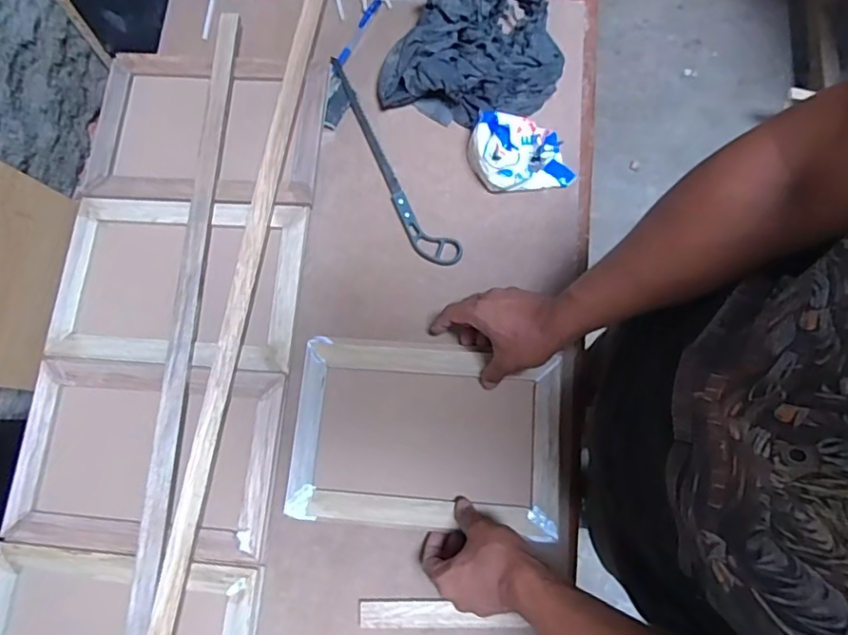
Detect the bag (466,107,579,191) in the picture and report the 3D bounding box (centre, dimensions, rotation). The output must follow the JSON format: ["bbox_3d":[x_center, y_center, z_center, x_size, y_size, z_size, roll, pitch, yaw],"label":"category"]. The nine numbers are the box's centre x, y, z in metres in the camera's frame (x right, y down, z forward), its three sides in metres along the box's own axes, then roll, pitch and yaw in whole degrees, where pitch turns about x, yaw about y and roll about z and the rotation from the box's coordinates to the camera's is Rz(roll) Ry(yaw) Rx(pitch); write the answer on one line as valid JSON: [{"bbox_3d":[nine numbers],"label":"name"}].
[{"bbox_3d":[0.117,-0.194,0.672,0.135,0.075,0.079,19,77,6],"label":"bag"}]

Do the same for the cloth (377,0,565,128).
[{"bbox_3d":[0.070,-0.368,0.709,0.220,0.091,0.222,14,77,5],"label":"cloth"}]

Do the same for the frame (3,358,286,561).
[{"bbox_3d":[-0.318,0.157,0.641,0.299,0.023,0.206,3,76,2],"label":"frame"}]

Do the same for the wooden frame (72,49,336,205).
[{"bbox_3d":[-0.287,-0.250,0.724,0.307,0.016,0.207,4,76,3],"label":"wooden frame"}]

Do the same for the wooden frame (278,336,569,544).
[{"bbox_3d":[0.002,0.132,0.634,0.300,0.019,0.205,5,76,3],"label":"wooden frame"}]

